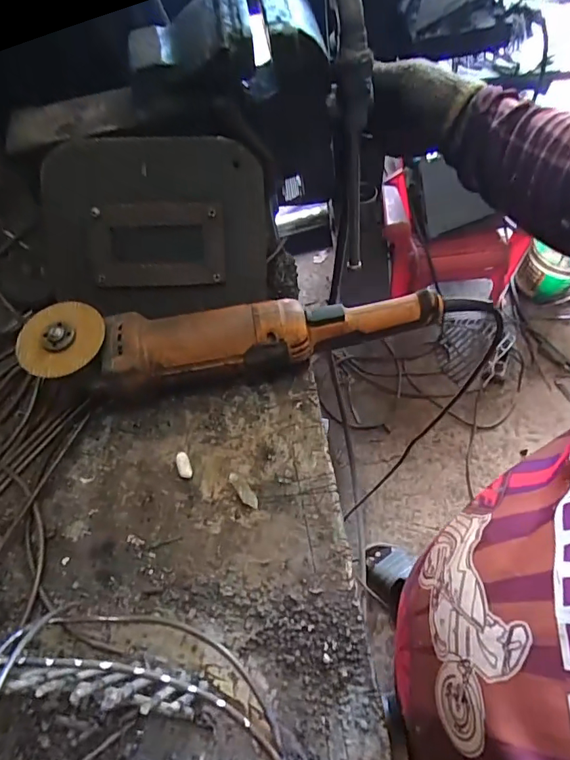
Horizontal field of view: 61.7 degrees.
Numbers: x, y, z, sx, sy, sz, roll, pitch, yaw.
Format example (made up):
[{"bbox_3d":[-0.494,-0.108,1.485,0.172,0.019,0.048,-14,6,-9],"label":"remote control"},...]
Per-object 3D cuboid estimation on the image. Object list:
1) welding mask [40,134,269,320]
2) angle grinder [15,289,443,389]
[{"bbox_3d":[-0.136,-0.146,0.512,0.235,0.090,0.194,-3,103,0],"label":"welding mask"},{"bbox_3d":[-0.038,-0.032,0.450,0.381,0.091,0.073,-5,62,0],"label":"angle grinder"}]

